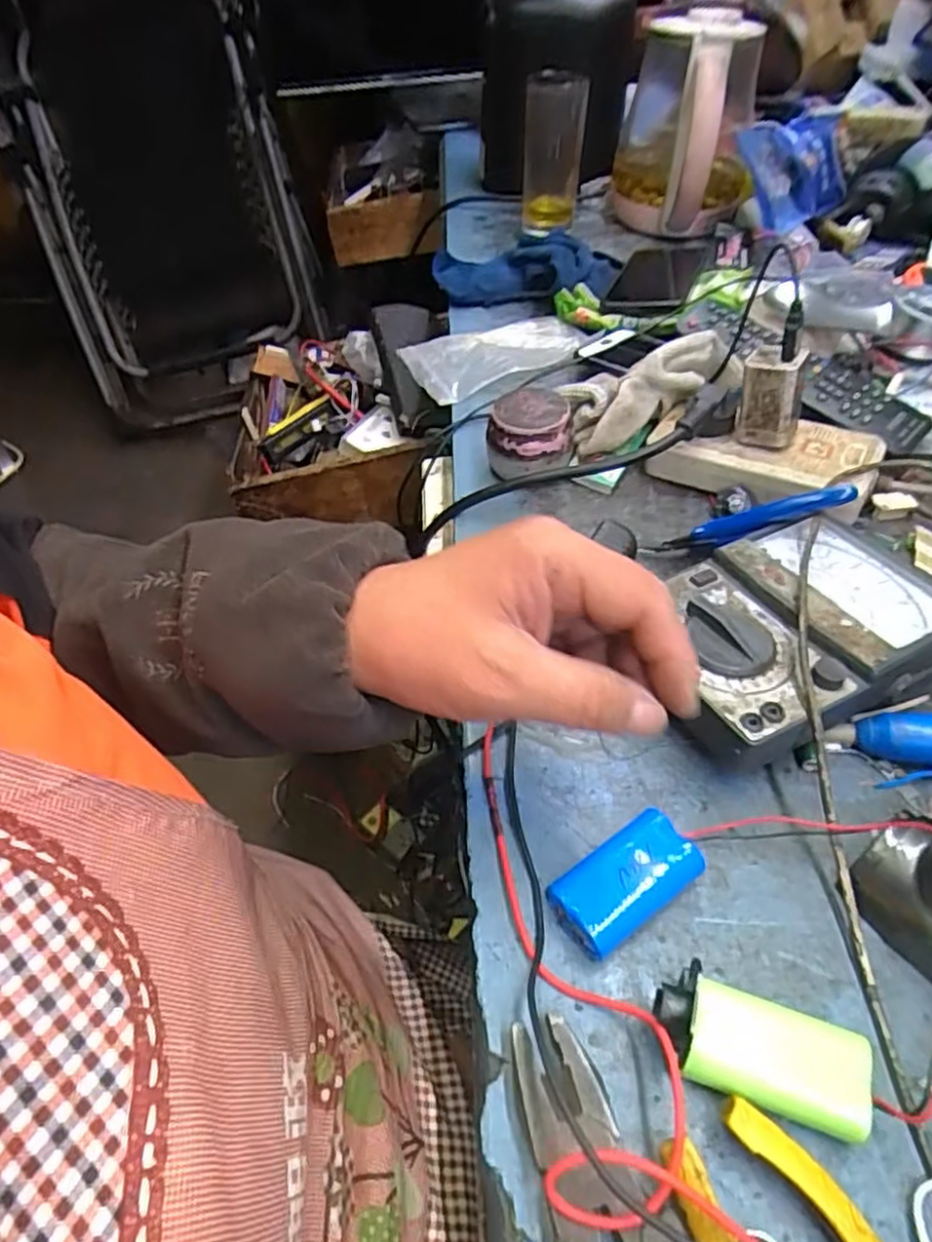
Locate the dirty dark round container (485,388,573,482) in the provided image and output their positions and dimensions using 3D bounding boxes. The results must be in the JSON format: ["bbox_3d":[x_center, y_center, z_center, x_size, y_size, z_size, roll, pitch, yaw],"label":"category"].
[{"bbox_3d":[0.047,-0.135,0.518,0.061,0.049,0.057,7,48,1],"label":"dirty dark round container"}]

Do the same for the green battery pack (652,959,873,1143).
[{"bbox_3d":[0.110,0.165,0.274,0.077,0.025,0.035,19,49,11],"label":"green battery pack"}]

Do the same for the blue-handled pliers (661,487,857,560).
[{"bbox_3d":[0.178,-0.059,0.440,0.112,0.021,0.012,-18,36,35],"label":"blue-handled pliers"}]

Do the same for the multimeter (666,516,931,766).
[{"bbox_3d":[0.187,0.002,0.398,0.175,0.049,0.114,-18,52,-21],"label":"multimeter"}]

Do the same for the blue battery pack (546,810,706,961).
[{"bbox_3d":[0.072,0.117,0.321,0.067,0.022,0.036,-26,56,-26],"label":"blue battery pack"}]

